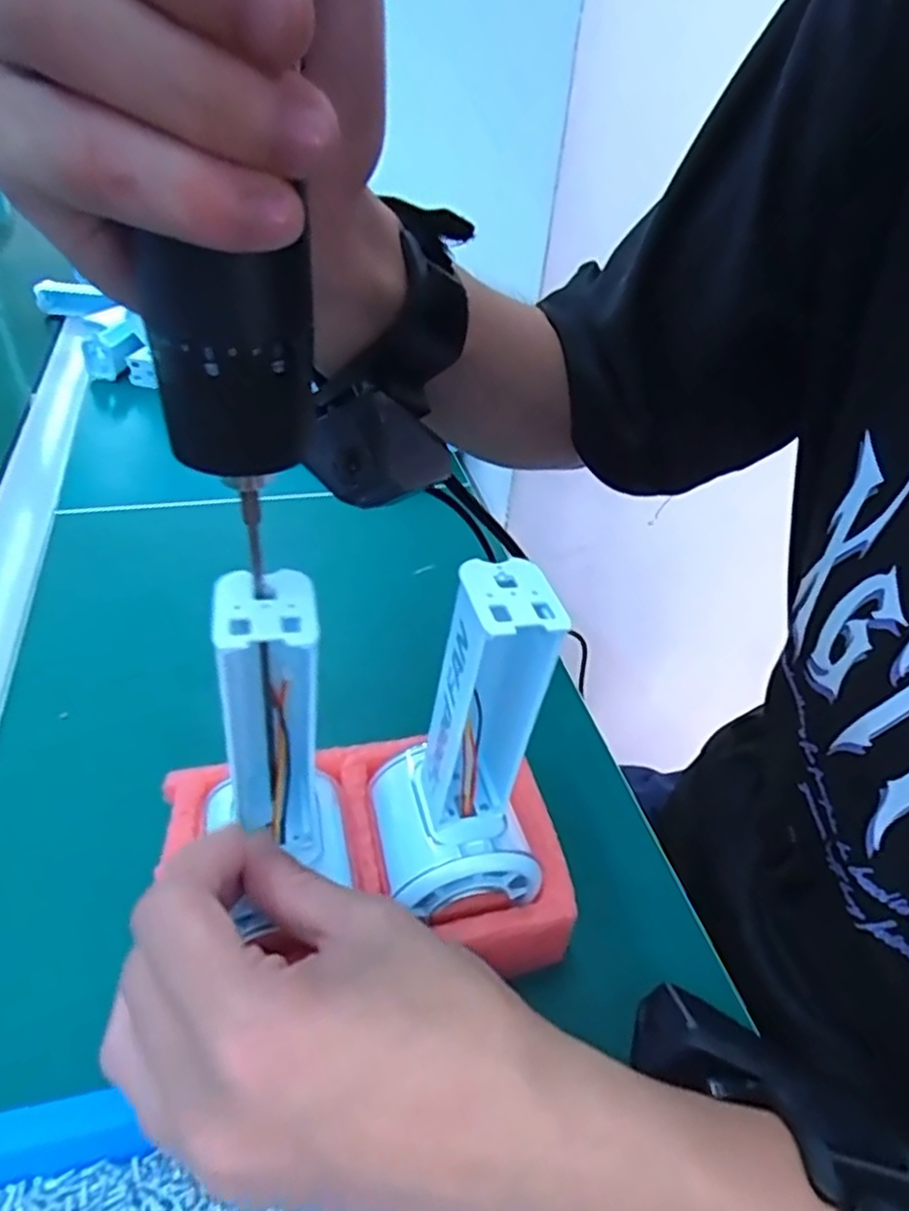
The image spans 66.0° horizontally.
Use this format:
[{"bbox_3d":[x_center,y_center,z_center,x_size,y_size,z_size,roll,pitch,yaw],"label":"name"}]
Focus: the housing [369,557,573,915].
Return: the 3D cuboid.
[{"bbox_3d":[0.002,0.047,0.228,0.051,0.122,0.053,-3,41,-11],"label":"housing"}]

